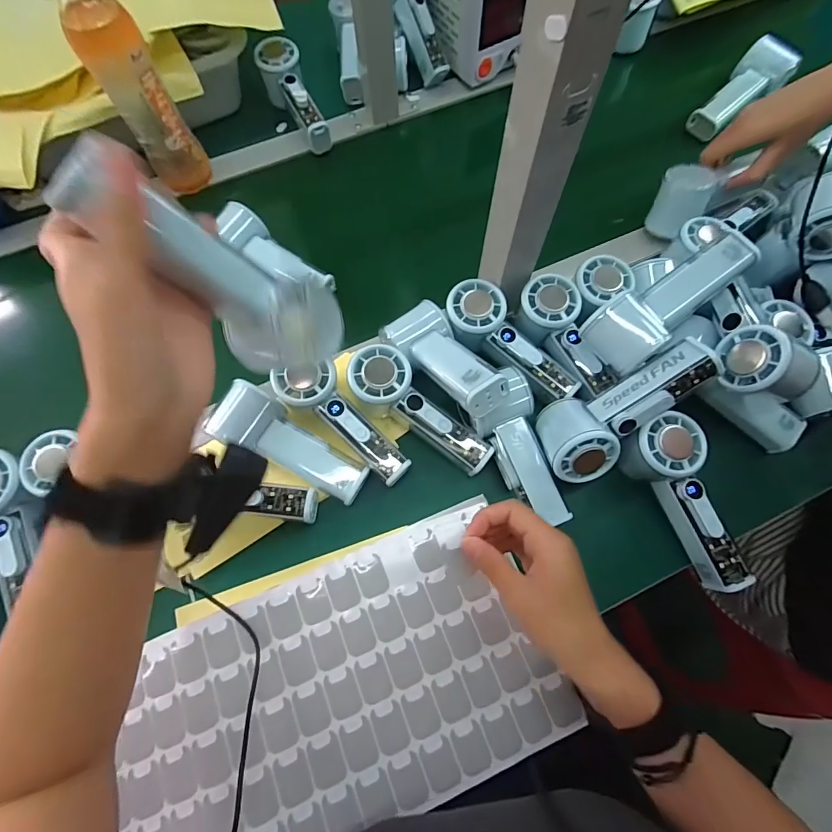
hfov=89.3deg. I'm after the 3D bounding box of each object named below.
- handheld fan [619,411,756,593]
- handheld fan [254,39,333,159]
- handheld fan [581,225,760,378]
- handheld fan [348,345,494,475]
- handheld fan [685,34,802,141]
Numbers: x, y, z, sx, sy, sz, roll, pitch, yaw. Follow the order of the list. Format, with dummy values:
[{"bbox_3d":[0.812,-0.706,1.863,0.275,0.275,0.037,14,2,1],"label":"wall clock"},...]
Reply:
[{"bbox_3d":[0.234,0.074,0.374,0.059,0.053,0.153,-21,86,-6],"label":"handheld fan"},{"bbox_3d":[-0.157,-0.420,0.562,0.054,0.056,0.155,-29,87,-8],"label":"handheld fan"},{"bbox_3d":[0.223,-0.106,0.378,0.149,0.056,0.058,-38,73,-11],"label":"handheld fan"},{"bbox_3d":[0.000,-0.002,0.406,0.154,0.057,0.057,40,75,-1],"label":"handheld fan"},{"bbox_3d":[0.419,-0.417,0.541,0.064,0.052,0.145,41,76,15],"label":"handheld fan"}]

